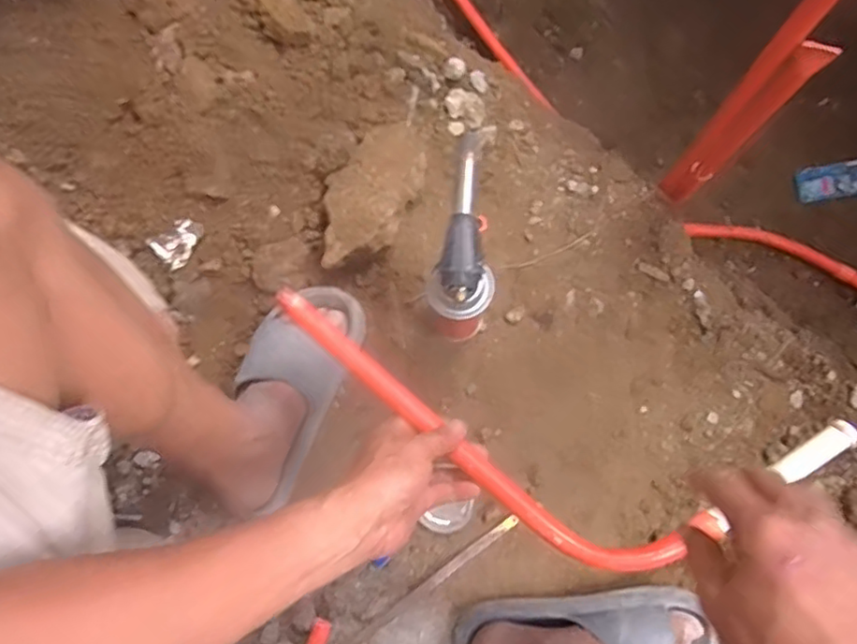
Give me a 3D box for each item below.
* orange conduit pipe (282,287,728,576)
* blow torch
[{"bbox_3d":[0.041,0.084,0.533,0.392,0.034,0.090,36,81,9],"label":"orange conduit pipe"},{"bbox_3d":[0.040,-0.062,0.650,0.063,0.244,0.149,13,80,2],"label":"blow torch"}]

